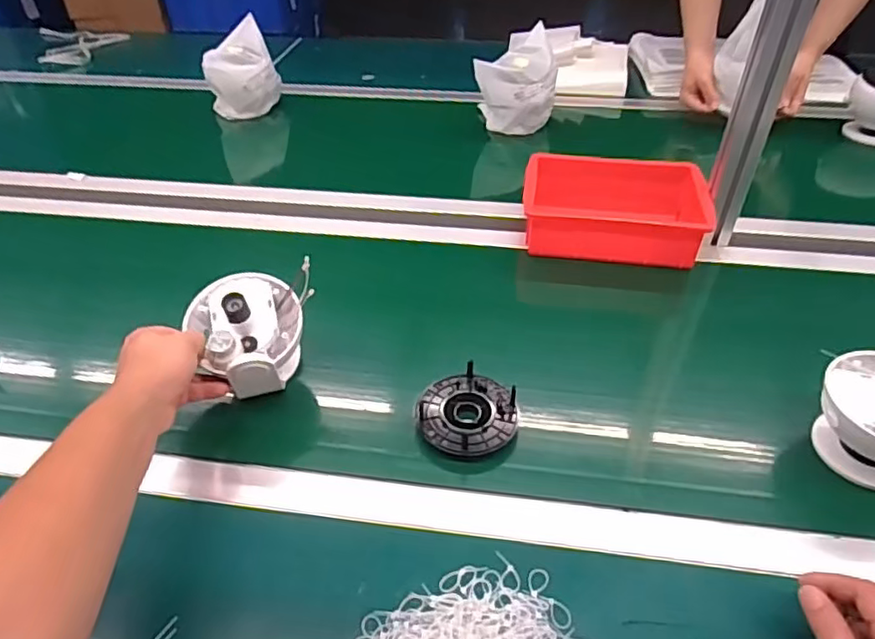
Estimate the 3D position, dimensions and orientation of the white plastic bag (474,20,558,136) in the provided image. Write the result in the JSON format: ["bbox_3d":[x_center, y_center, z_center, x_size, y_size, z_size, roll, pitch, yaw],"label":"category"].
[{"bbox_3d":[0.139,-0.425,1.099,0.139,0.144,0.112,-6,41,-4],"label":"white plastic bag"}]

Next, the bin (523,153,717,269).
[{"bbox_3d":[0.240,-0.153,0.845,0.243,0.067,0.170,4,42,7],"label":"bin"}]

